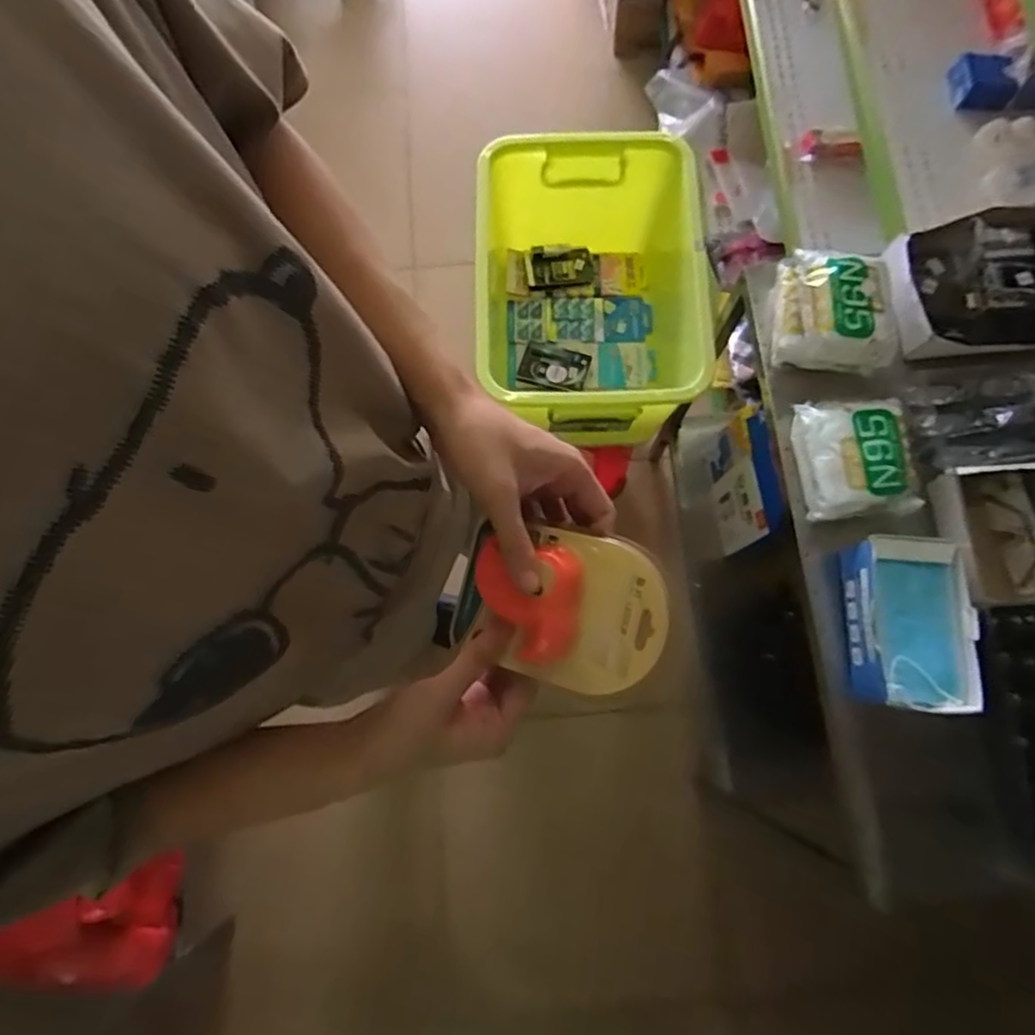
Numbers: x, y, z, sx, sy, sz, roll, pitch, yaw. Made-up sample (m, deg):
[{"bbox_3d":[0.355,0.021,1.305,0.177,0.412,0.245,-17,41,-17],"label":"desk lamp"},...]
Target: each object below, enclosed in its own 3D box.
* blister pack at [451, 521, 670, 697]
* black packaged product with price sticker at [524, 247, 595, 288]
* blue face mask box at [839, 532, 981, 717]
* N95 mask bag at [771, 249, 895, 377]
[{"bbox_3d":[0.022,0.057,0.424,0.146,0.034,0.103,13,84,26],"label":"blister pack"},{"bbox_3d":[0.089,-0.529,1.333,0.141,0.024,0.079,-3,104,-1],"label":"black packaged product with price sticker"},{"bbox_3d":[0.443,0.125,0.731,0.120,0.089,0.186,1,76,2],"label":"blue face mask box"},{"bbox_3d":[0.402,-0.265,0.792,0.128,0.087,0.134,10,77,4],"label":"N95 mask bag"}]

